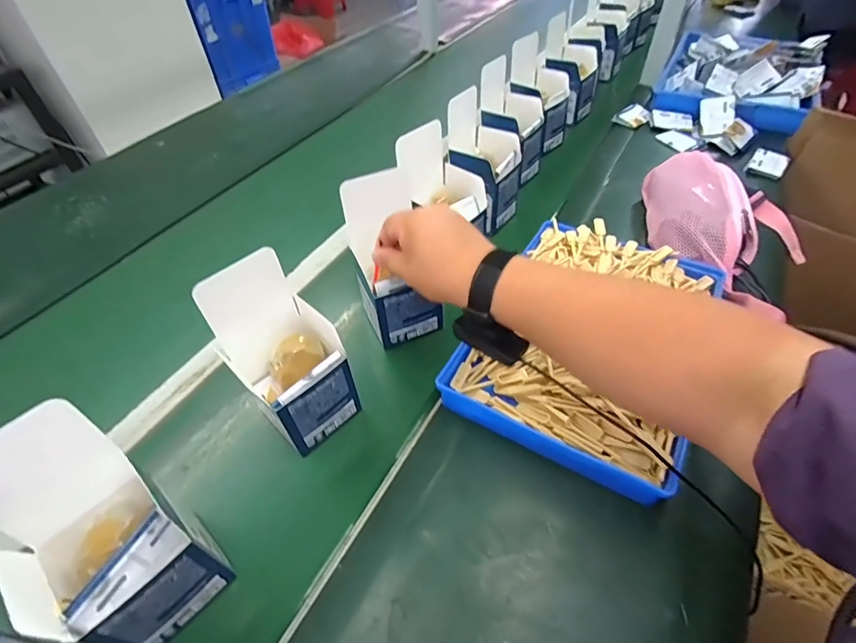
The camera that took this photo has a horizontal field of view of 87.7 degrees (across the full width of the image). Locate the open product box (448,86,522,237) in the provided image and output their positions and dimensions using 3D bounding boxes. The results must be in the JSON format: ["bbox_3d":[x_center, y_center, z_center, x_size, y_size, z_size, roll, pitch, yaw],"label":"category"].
[{"bbox_3d":[0.080,-0.230,0.661,0.102,0.159,0.108,22,55,21],"label":"open product box"}]

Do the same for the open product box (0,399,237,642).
[{"bbox_3d":[-0.237,0.160,0.330,0.116,0.183,0.096,31,58,26],"label":"open product box"}]

